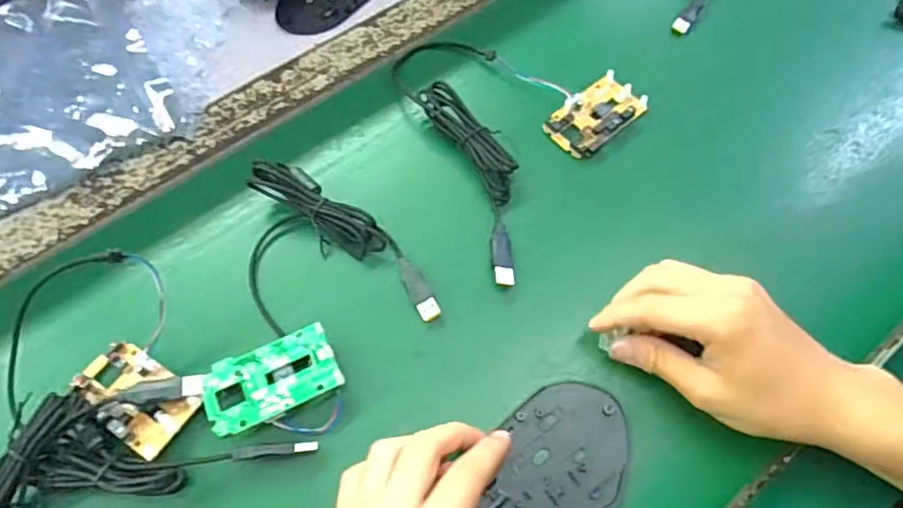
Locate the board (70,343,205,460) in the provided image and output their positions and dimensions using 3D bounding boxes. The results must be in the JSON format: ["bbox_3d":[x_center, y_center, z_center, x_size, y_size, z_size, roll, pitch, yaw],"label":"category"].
[{"bbox_3d":[-0.190,0.085,0.348,0.073,0.013,0.043,33,68,15],"label":"board"}]

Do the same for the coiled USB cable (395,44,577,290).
[{"bbox_3d":[0.040,-0.095,0.437,0.112,0.024,0.229,-20,65,-10],"label":"coiled USB cable"}]

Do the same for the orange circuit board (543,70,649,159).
[{"bbox_3d":[0.114,-0.109,0.452,0.079,0.013,0.045,-40,70,-18],"label":"orange circuit board"}]

